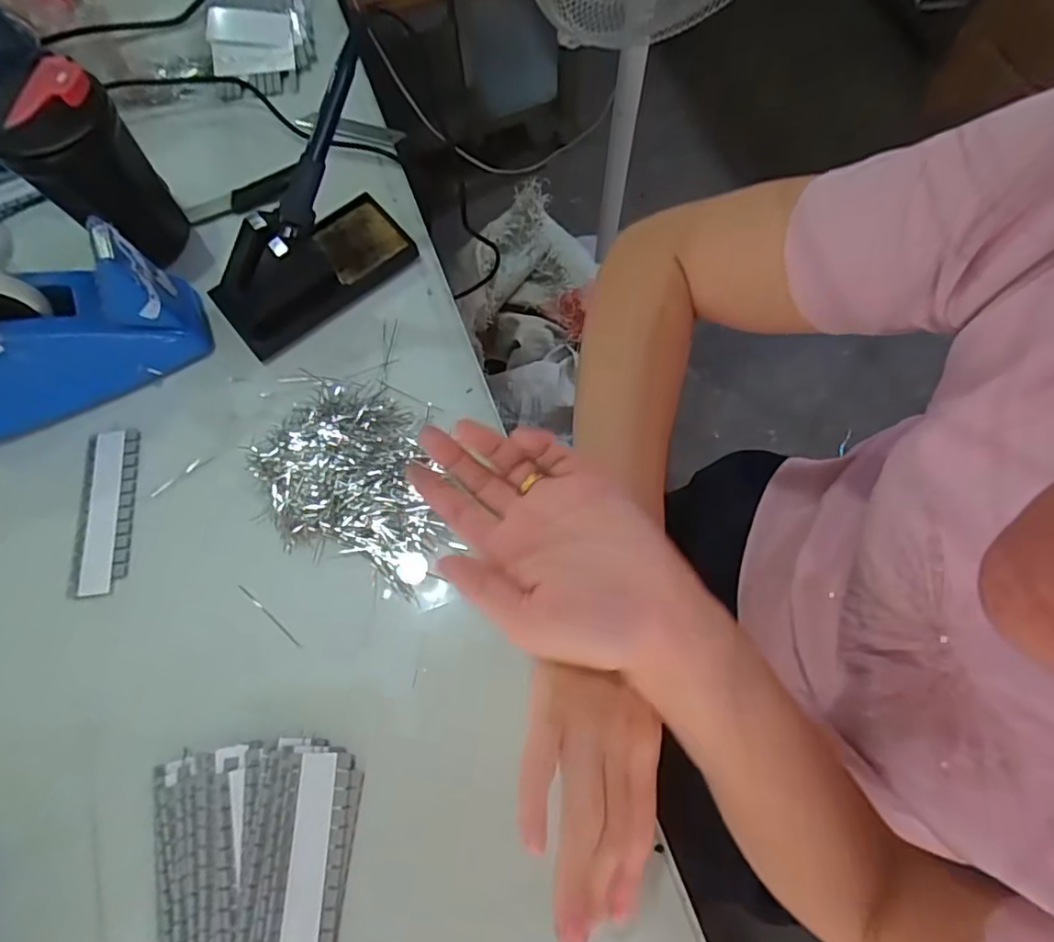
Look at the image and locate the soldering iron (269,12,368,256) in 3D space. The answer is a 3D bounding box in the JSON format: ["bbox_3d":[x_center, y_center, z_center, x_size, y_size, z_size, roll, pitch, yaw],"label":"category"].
[{"bbox_3d":[-0.143,-0.220,0.411,0.015,0.168,0.022,50,36,16],"label":"soldering iron"}]

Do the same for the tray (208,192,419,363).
[{"bbox_3d":[-0.176,-0.172,0.476,0.158,0.065,0.077,-40,75,-12],"label":"tray"}]

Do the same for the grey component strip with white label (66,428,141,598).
[{"bbox_3d":[-0.313,0.028,0.442,0.041,0.004,0.125,-7,71,-2],"label":"grey component strip with white label"}]

